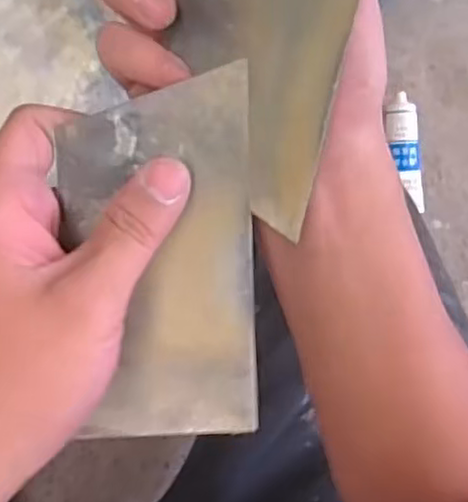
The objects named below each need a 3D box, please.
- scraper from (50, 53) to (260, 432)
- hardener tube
[{"bbox_3d":[-0.028,0.004,0.271,0.072,0.004,0.139,-2,97,0],"label":"scraper"},{"bbox_3d":[0.215,-0.123,0.863,0.036,0.033,0.143,-7,88,-10],"label":"hardener tube"}]

